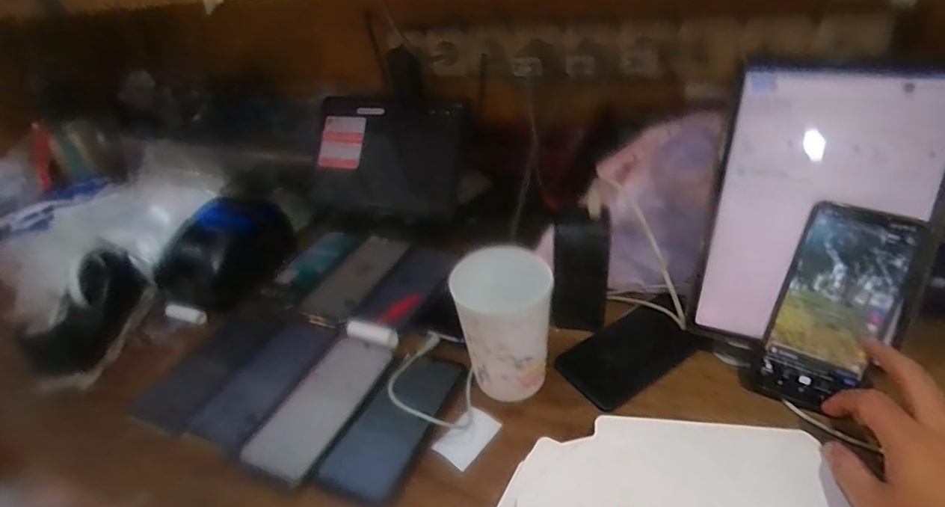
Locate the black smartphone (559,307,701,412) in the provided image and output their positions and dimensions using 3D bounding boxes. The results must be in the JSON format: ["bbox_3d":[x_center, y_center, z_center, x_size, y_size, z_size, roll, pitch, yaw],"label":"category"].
[{"bbox_3d":[0.157,0.101,0.488,0.136,0.012,0.073,-24,38,-24],"label":"black smartphone"}]

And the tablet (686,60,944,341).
[{"bbox_3d":[0.290,-0.033,0.407,0.157,0.238,0.011,13,16,25],"label":"tablet"}]

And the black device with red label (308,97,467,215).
[{"bbox_3d":[-0.126,-0.151,0.736,0.214,0.169,0.036,6,4,-7],"label":"black device with red label"}]

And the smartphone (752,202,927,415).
[{"bbox_3d":[0.305,0.049,0.407,0.077,0.172,0.009,18,11,22],"label":"smartphone"}]

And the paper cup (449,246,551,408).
[{"bbox_3d":[0.030,0.066,0.445,0.078,0.128,0.075,-5,35,3],"label":"paper cup"}]

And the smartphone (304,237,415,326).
[{"bbox_3d":[-0.147,0.021,0.646,0.085,0.015,0.176,11,38,24],"label":"smartphone"}]

